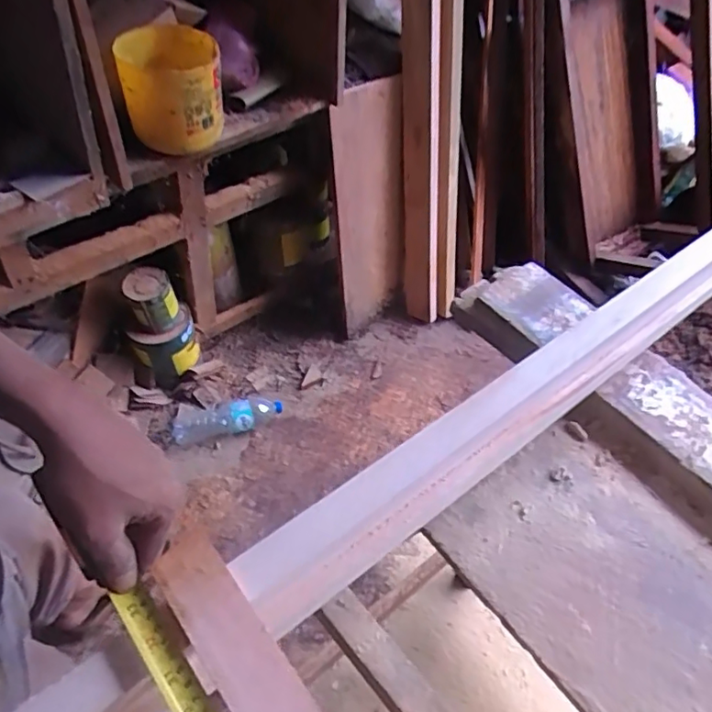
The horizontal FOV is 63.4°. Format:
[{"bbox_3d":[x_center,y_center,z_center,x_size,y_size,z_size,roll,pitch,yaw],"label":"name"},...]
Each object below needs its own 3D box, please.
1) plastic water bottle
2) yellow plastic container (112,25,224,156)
[{"bbox_3d":[-0.328,0.156,1.504,0.268,0.076,0.090,-4,51,-8],"label":"plastic water bottle"},{"bbox_3d":[-0.313,-0.458,0.995,0.164,0.143,0.159,-12,52,-14],"label":"yellow plastic container"}]

